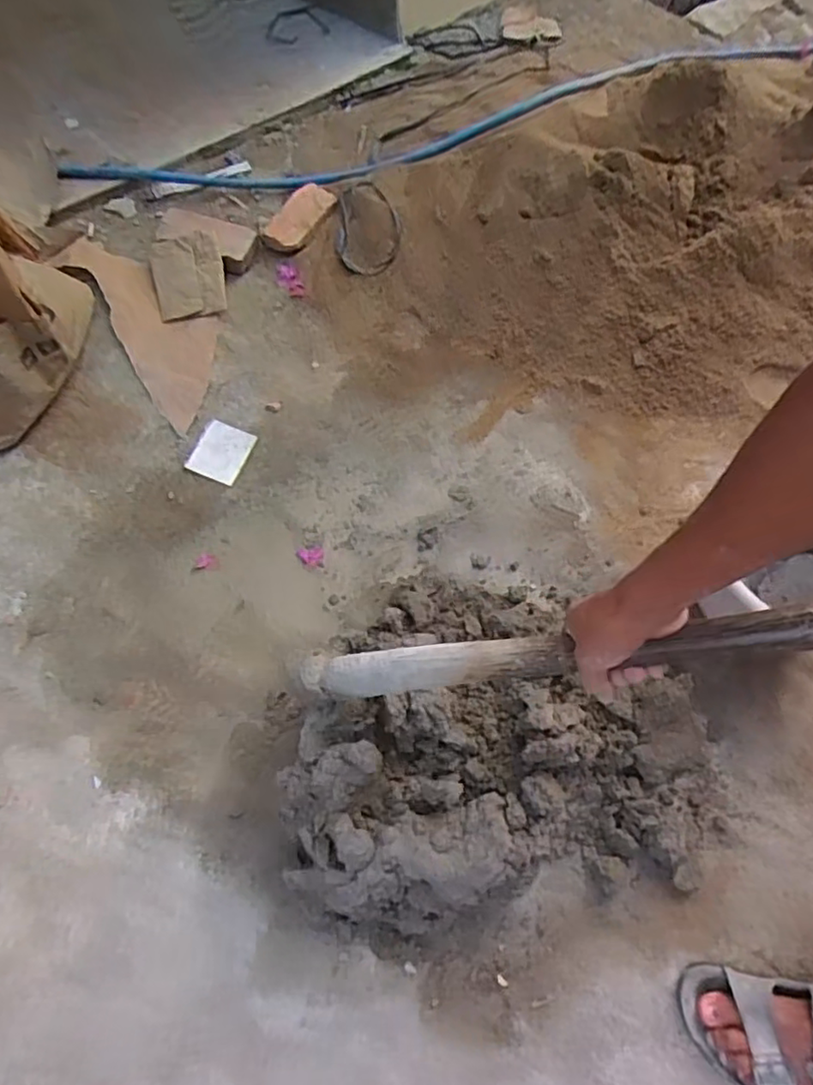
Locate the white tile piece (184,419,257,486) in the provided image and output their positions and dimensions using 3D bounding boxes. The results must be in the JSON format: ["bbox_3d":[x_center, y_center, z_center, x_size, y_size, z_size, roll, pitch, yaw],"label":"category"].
[{"bbox_3d":[-0.330,-0.162,1.141,0.092,0.008,0.106,22,72,2],"label":"white tile piece"}]

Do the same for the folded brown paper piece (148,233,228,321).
[{"bbox_3d":[-0.424,-0.520,1.237,0.134,0.026,0.171,-16,87,-5],"label":"folded brown paper piece"}]

